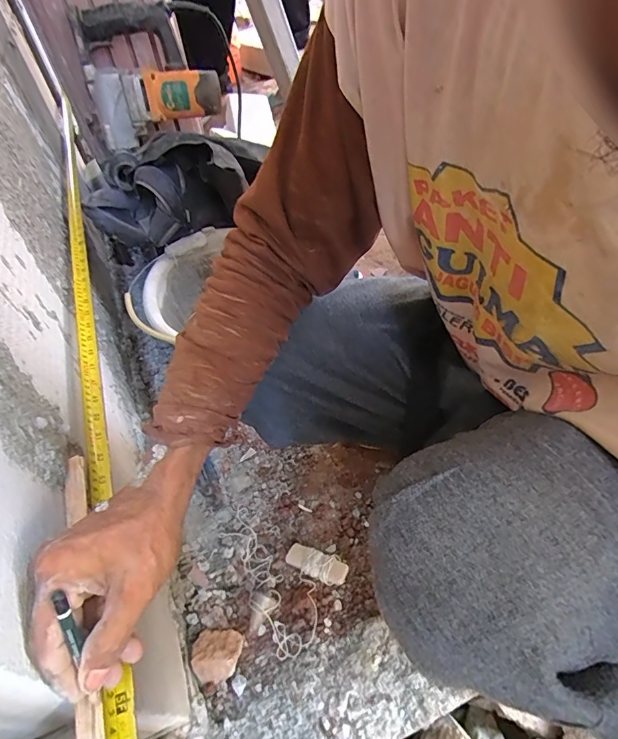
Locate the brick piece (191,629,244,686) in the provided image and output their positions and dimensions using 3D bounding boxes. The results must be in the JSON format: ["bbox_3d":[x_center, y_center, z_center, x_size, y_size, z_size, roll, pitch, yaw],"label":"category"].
[{"bbox_3d":[-0.111,0.344,0.524,0.057,0.022,0.052,-3,50,3],"label":"brick piece"}]

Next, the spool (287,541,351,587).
[{"bbox_3d":[0.011,0.275,0.610,0.086,0.028,0.036,16,53,18],"label":"spool"}]

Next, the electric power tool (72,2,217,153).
[{"bbox_3d":[-0.291,-0.549,0.804,0.226,0.189,0.081,-18,50,-10],"label":"electric power tool"}]

